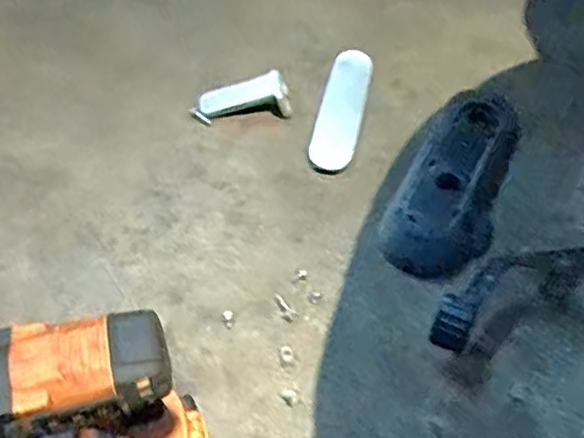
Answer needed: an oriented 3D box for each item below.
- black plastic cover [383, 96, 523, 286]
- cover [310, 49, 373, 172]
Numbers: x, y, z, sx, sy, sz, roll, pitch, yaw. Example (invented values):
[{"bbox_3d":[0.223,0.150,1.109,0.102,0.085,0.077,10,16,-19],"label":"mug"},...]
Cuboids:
[{"bbox_3d":[0.197,-0.049,0.724,0.116,0.034,0.294,24,57,14],"label":"black plastic cover"},{"bbox_3d":[0.066,-0.149,0.803,0.054,0.009,0.214,12,55,6],"label":"cover"}]

